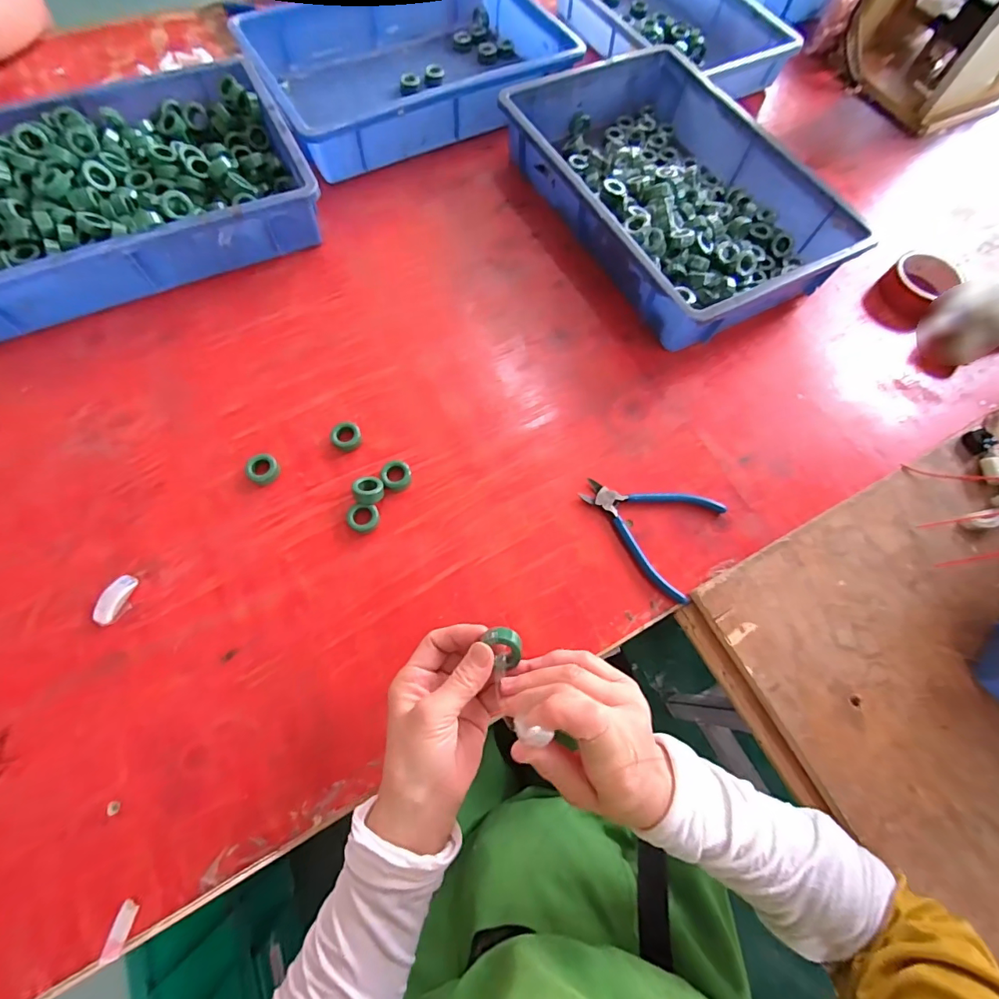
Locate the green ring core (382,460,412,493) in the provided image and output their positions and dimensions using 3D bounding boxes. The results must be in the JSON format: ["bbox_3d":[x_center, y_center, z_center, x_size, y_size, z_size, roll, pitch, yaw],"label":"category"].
[{"bbox_3d":[-0.106,-0.024,0.480,0.029,0.013,0.031,1,68,-2],"label":"green ring core"}]

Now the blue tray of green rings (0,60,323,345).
[{"bbox_3d":[-0.471,-0.378,0.568,0.432,0.085,0.296,-25,71,-12],"label":"blue tray of green rings"}]

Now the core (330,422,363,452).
[{"bbox_3d":[-0.163,-0.067,0.492,0.031,0.014,0.029,1,68,-2],"label":"core"}]

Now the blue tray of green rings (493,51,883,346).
[{"bbox_3d":[0.226,-0.416,0.623,0.288,0.081,0.437,-28,72,-13],"label":"blue tray of green rings"}]

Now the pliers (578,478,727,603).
[{"bbox_3d":[0.151,0.023,0.477,0.137,0.011,0.116,28,69,8],"label":"pliers"}]

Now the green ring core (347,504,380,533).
[{"bbox_3d":[-0.136,0.018,0.462,0.030,0.013,0.028,1,68,-2],"label":"green ring core"}]

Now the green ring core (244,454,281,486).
[{"bbox_3d":[-0.244,-0.031,0.474,0.032,0.014,0.030,1,68,-2],"label":"green ring core"}]

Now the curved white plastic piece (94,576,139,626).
[{"bbox_3d":[-0.357,0.092,0.425,0.019,0.009,0.046,17,68,4],"label":"curved white plastic piece"}]

